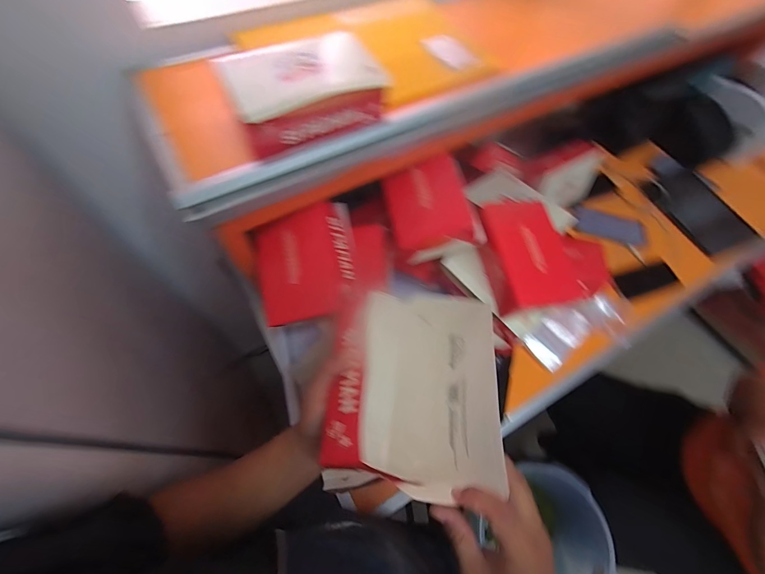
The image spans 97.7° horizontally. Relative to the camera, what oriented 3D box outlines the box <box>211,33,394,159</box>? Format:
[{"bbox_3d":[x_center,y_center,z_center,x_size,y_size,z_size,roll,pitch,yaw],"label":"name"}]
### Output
[{"bbox_3d":[-0.101,-0.240,0.409,0.180,0.066,0.114,-28,67,-18],"label":"box"}]

